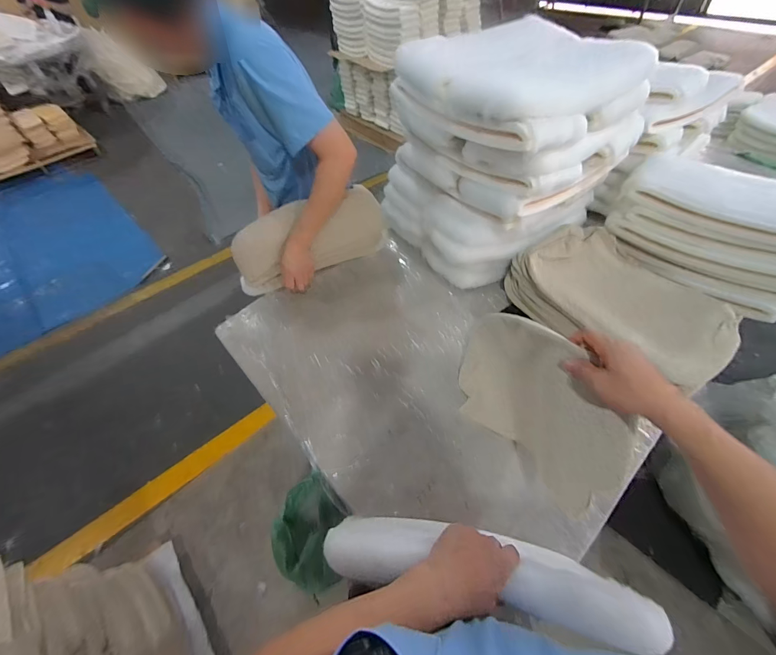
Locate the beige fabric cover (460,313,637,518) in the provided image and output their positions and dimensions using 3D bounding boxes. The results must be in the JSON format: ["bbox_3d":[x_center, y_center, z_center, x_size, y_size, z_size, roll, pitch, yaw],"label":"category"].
[{"bbox_3d":[0.244,0.111,0.664,0.098,0.320,0.410,-17,52,-8],"label":"beige fabric cover"}]

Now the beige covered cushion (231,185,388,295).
[{"bbox_3d":[-0.229,-0.249,1.042,0.436,0.249,0.109,-24,53,-14],"label":"beige covered cushion"}]

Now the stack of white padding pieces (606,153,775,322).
[{"bbox_3d":[0.856,-0.256,0.924,0.473,0.235,0.247,35,62,28],"label":"stack of white padding pieces"}]

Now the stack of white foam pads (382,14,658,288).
[{"bbox_3d":[0.305,-0.471,0.997,0.484,0.500,0.483,-32,55,-19],"label":"stack of white foam pads"}]

